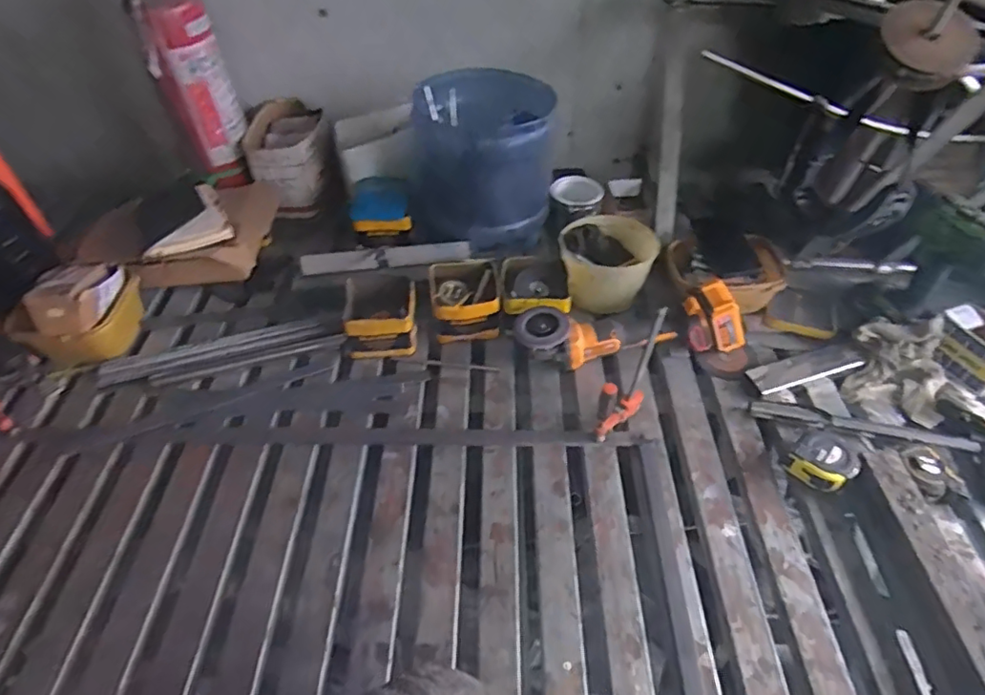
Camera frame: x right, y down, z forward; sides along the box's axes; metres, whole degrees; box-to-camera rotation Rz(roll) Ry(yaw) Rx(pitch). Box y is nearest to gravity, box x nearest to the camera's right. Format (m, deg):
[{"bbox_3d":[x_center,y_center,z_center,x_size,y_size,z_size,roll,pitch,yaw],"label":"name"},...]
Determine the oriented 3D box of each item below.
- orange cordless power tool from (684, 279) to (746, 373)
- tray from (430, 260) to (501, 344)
[{"bbox_3d":[0.378,-0.026,0.966,0.079,0.151,0.077,-41,27,-28],"label":"orange cordless power tool"},{"bbox_3d":[-0.050,-0.079,1.038,0.119,0.091,0.127,-6,48,-5],"label":"tray"}]

